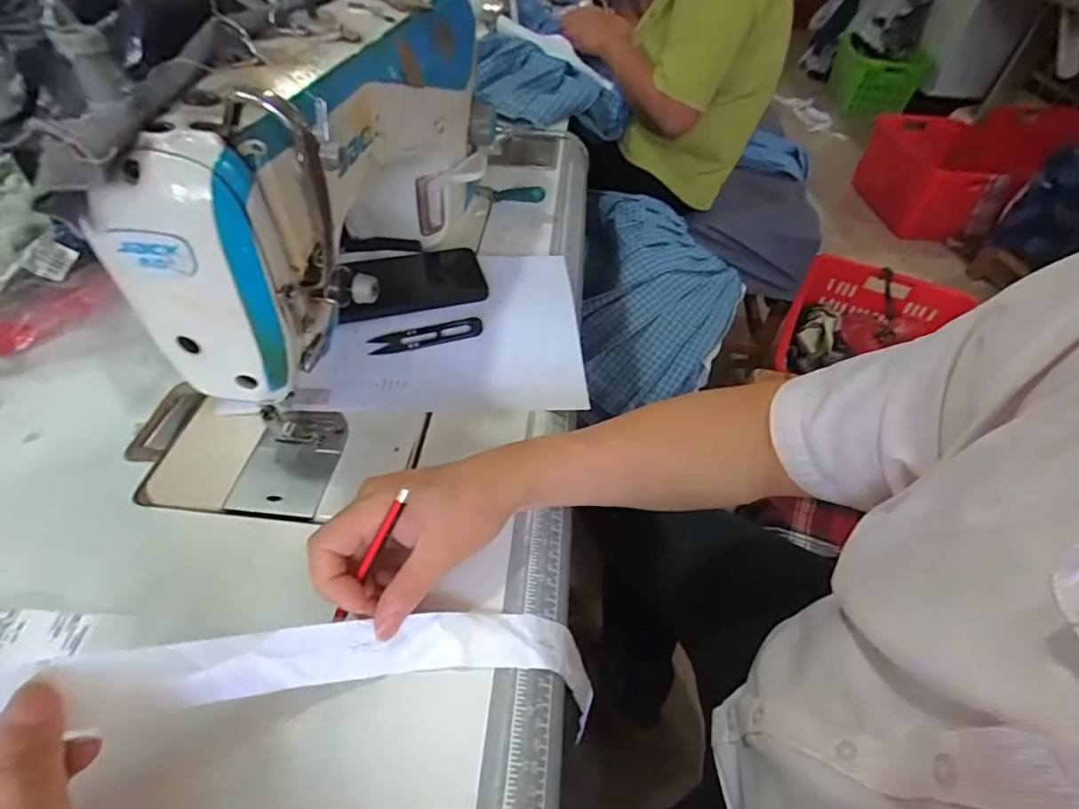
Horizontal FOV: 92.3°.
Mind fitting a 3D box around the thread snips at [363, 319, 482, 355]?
[{"bbox_3d":[-0.101,-0.062,0.466,0.099,0.010,0.022,-8,49,-11],"label":"thread snips"}]

